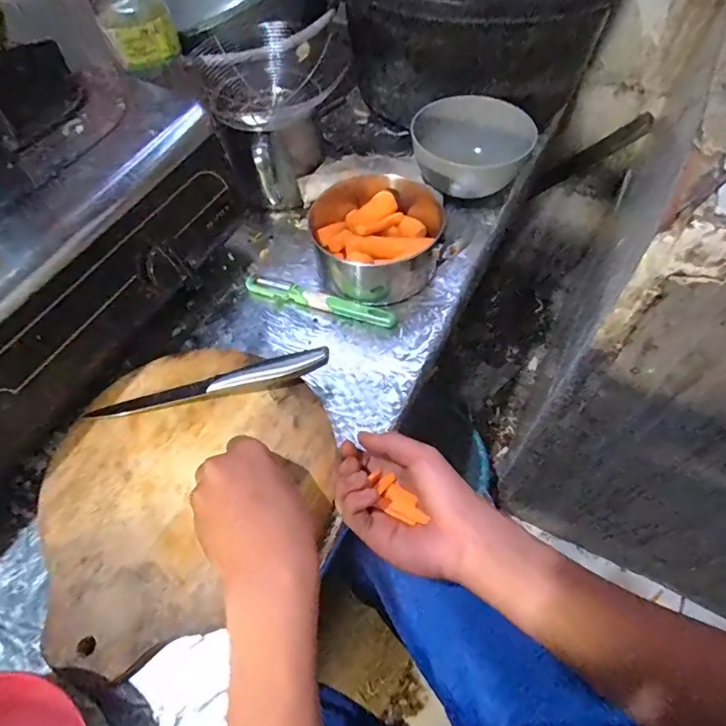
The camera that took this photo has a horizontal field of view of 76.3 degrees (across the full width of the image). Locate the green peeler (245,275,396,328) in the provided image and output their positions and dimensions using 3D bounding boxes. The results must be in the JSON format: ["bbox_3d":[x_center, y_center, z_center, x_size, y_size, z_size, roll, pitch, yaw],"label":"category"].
[{"bbox_3d":[-0.050,-0.069,0.509,0.174,0.009,0.023,16,60,12],"label":"green peeler"}]

